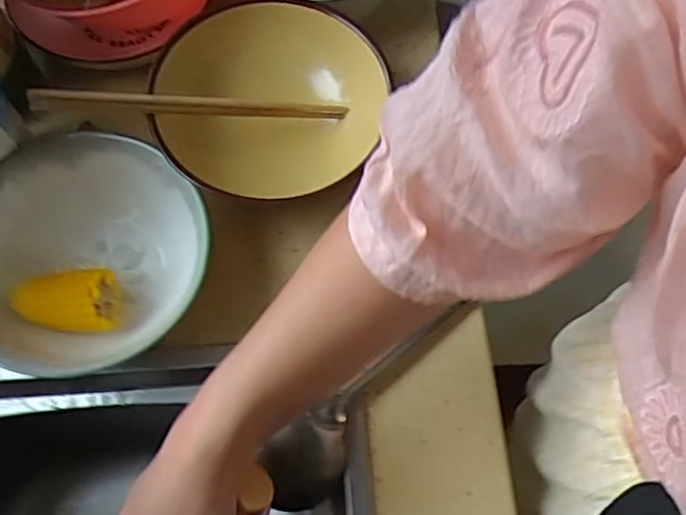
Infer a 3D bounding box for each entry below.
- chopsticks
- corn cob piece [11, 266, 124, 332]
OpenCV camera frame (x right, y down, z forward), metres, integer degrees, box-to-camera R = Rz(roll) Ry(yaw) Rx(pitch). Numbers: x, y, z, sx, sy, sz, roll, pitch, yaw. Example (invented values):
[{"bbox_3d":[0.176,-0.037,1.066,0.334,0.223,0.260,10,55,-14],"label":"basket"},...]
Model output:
[{"bbox_3d":[-0.103,-0.109,0.466,0.227,0.022,0.011,-3,66,-23],"label":"chopsticks"},{"bbox_3d":[-0.195,0.031,0.449,0.069,0.038,0.039,0,67,-1],"label":"corn cob piece"}]

